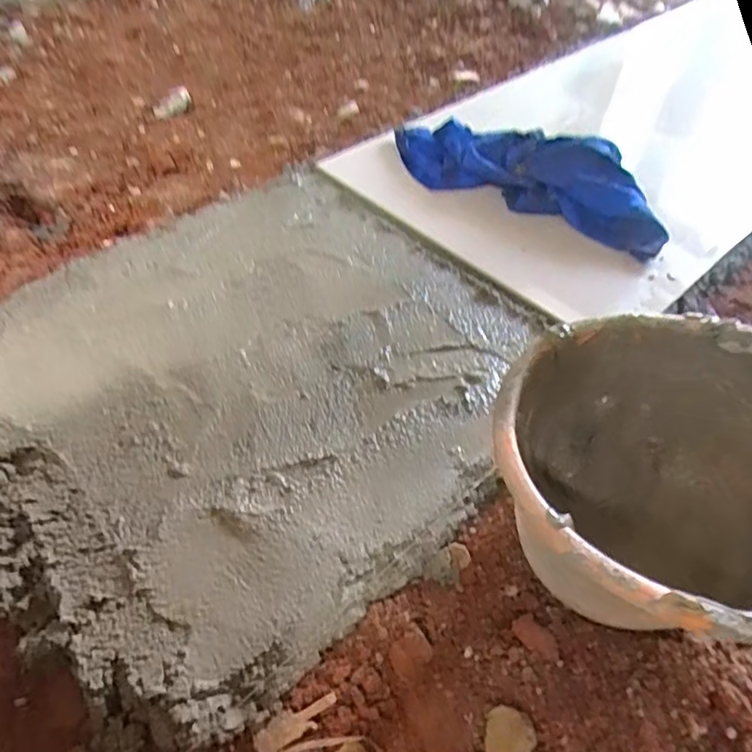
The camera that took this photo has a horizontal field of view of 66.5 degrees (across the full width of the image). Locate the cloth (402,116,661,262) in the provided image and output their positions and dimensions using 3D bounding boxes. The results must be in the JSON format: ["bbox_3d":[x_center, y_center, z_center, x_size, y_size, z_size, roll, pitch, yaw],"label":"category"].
[{"bbox_3d":[0.232,-0.327,0.921,0.474,0.106,0.131,22,52,15],"label":"cloth"}]

